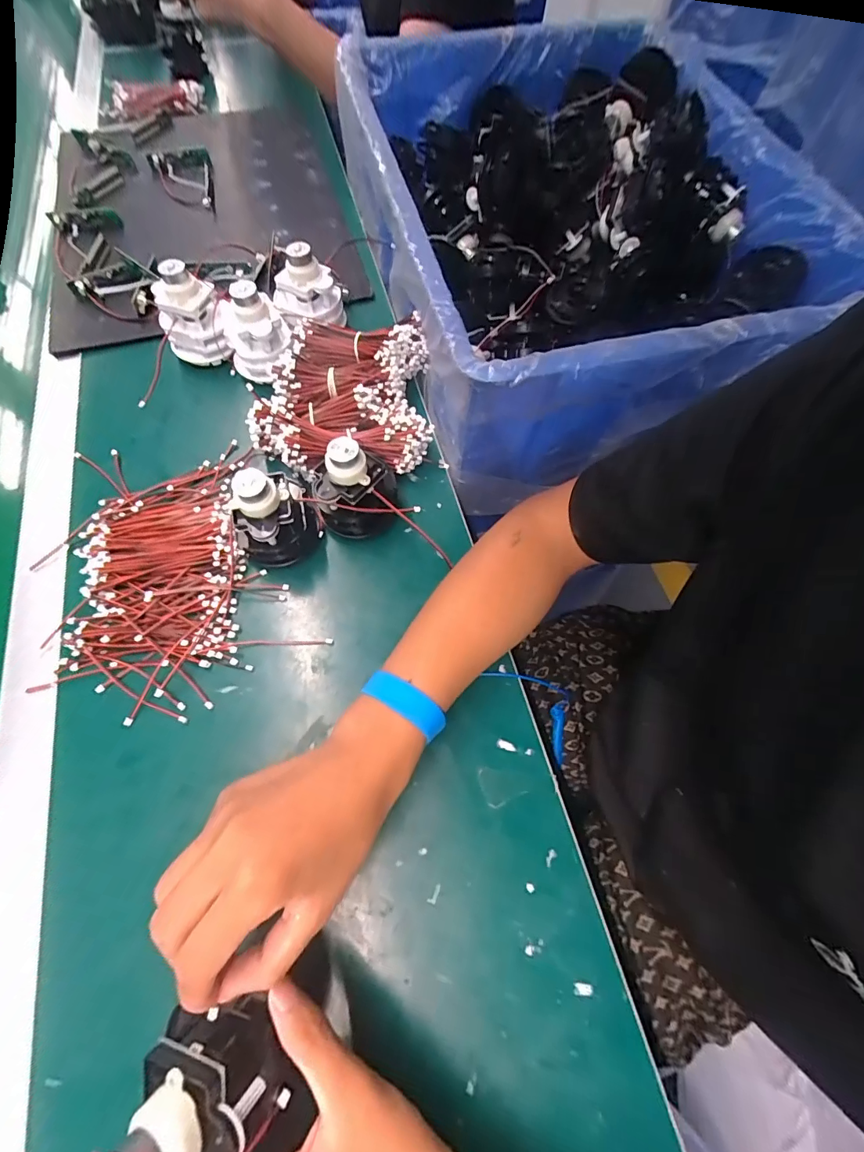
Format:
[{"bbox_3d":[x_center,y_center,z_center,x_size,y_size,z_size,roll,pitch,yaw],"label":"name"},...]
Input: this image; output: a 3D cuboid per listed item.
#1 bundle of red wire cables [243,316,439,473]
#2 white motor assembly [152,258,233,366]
[{"bbox_3d":[-0.087,-0.178,0.434,0.165,0.057,0.178,-3,66,-4],"label":"bundle of red wire cables"},{"bbox_3d":[-0.239,-0.257,0.446,0.063,0.079,0.063,-26,70,-13],"label":"white motor assembly"}]

